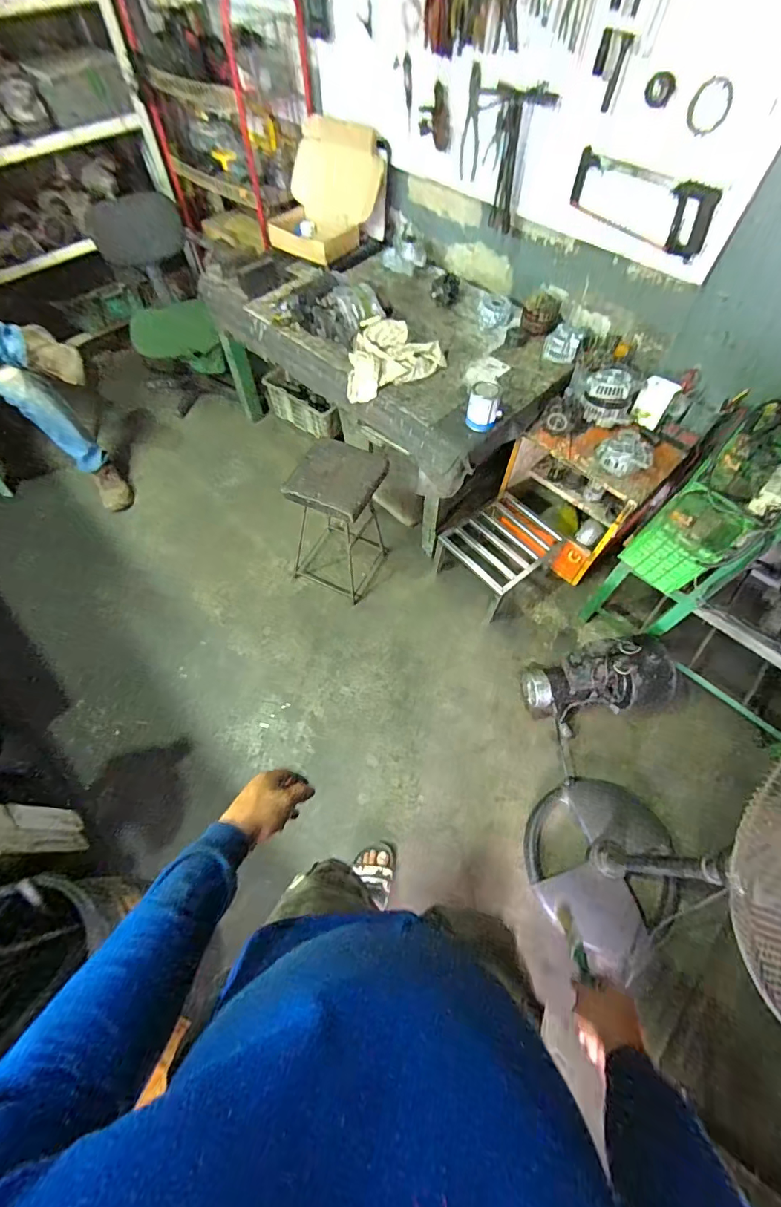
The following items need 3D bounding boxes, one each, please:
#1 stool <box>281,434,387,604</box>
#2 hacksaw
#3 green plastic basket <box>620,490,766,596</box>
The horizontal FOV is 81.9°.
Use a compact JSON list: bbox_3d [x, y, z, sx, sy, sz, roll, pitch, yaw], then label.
[{"bbox_3d":[-0.170,-0.264,1.511,0.306,0.474,0.278,22,63,12],"label":"stool"},{"bbox_3d":[0.668,-1.073,1.208,0.389,0.147,0.025,39,67,18],"label":"hacksaw"},{"bbox_3d":[0.770,-0.164,1.178,0.160,0.223,0.189,-36,68,-19],"label":"green plastic basket"}]

